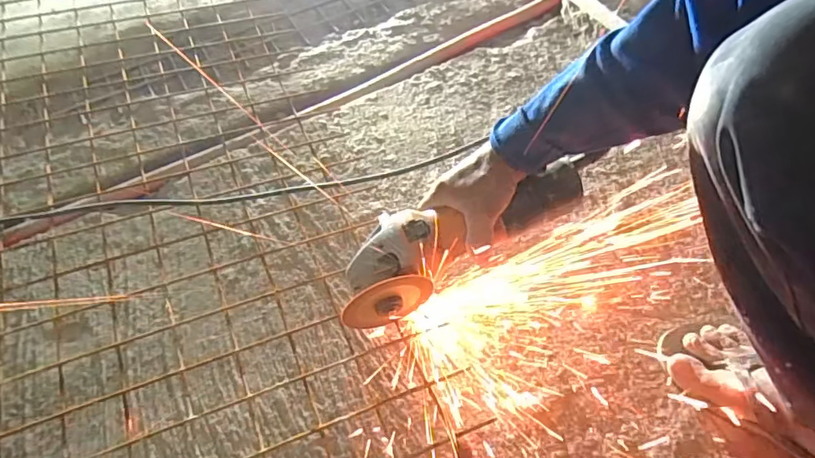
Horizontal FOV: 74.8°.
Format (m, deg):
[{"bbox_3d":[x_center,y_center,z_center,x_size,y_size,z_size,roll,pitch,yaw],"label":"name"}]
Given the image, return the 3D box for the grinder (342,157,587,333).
[{"bbox_3d":[0.051,0.006,0.552,0.265,0.076,0.076,-26,58,-2],"label":"grinder"}]

